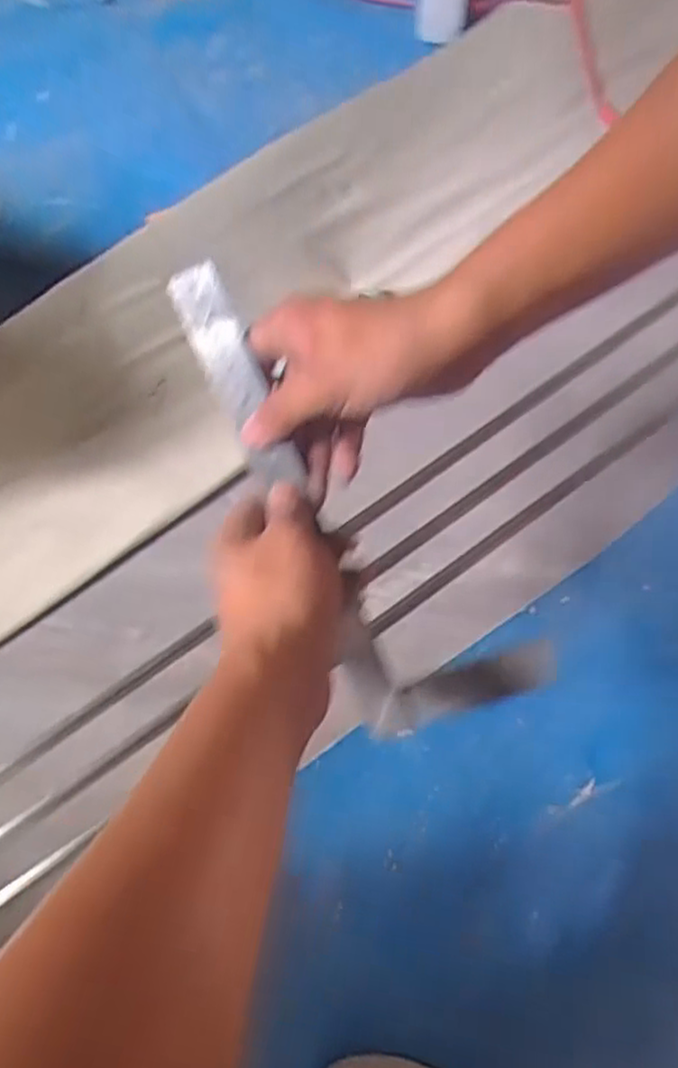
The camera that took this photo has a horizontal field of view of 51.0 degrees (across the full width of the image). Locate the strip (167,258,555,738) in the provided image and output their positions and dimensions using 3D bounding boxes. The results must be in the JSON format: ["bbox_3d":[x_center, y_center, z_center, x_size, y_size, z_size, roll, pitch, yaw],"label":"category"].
[{"bbox_3d":[0.013,-0.028,0.413,0.114,0.020,0.298,-23,98,16],"label":"strip"}]

